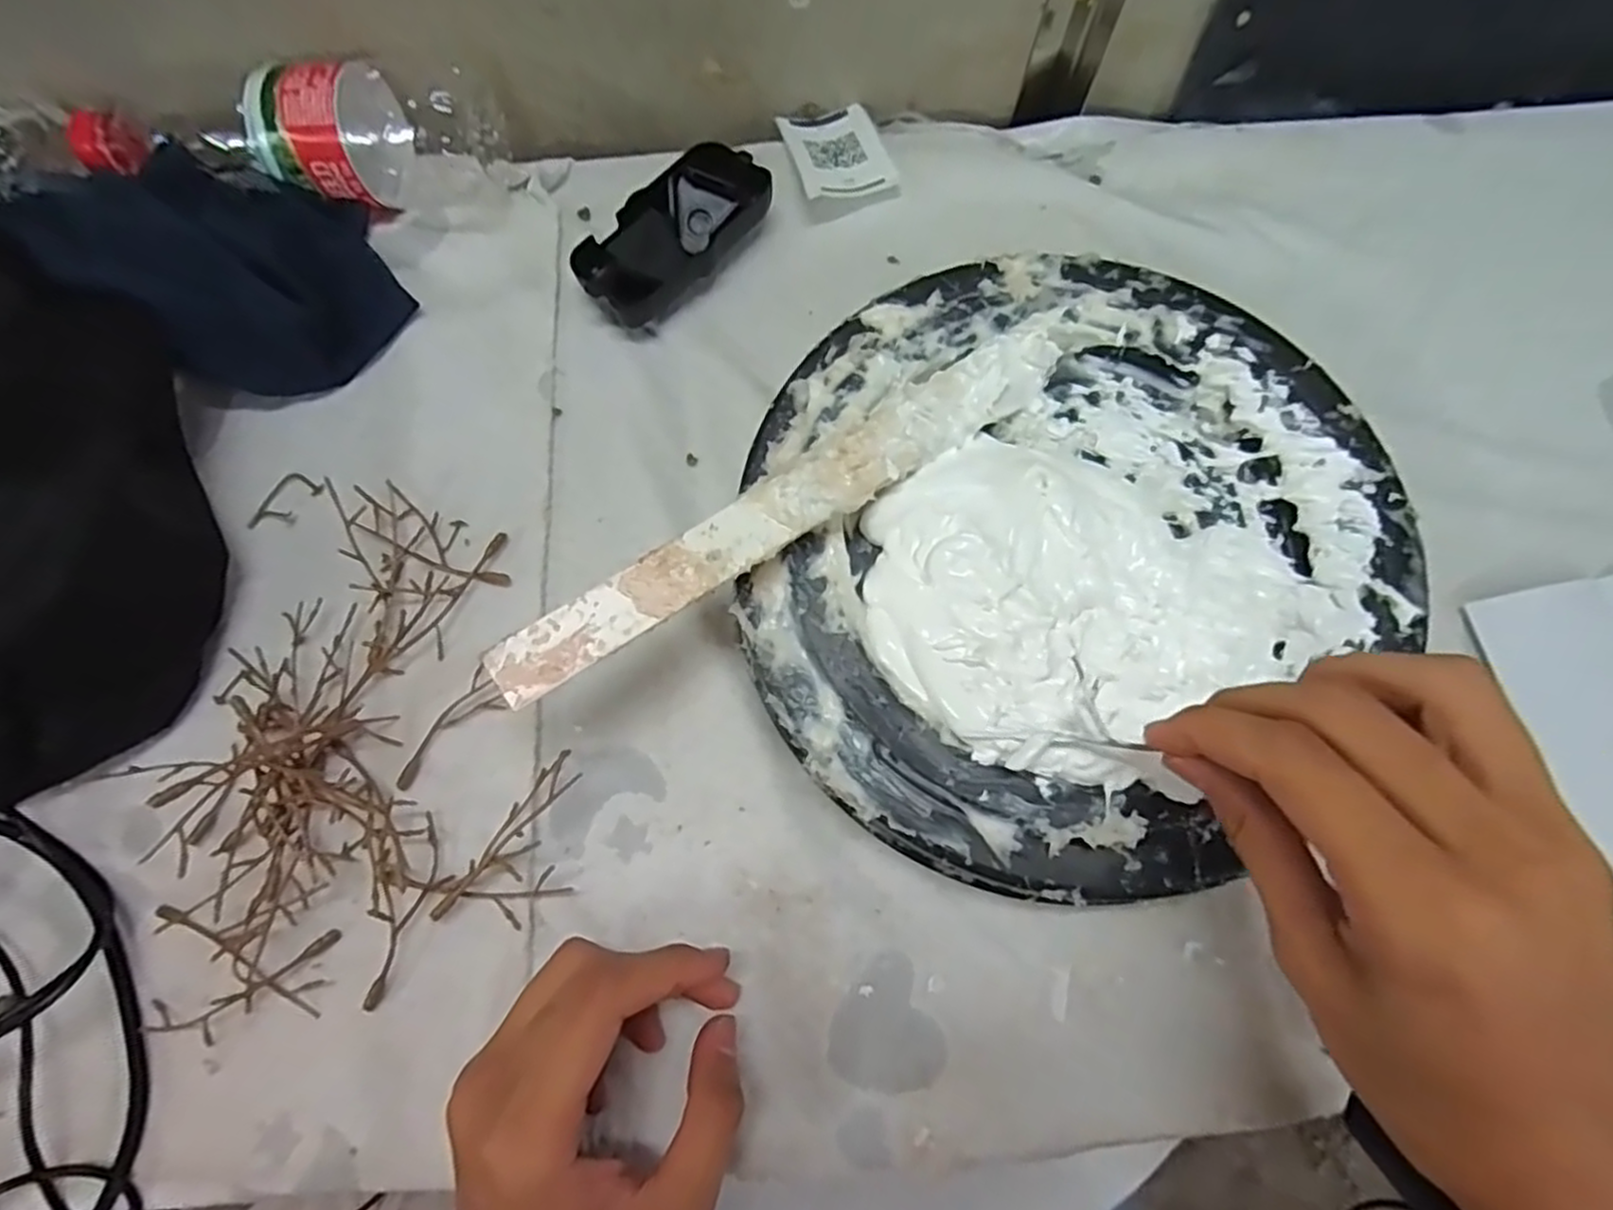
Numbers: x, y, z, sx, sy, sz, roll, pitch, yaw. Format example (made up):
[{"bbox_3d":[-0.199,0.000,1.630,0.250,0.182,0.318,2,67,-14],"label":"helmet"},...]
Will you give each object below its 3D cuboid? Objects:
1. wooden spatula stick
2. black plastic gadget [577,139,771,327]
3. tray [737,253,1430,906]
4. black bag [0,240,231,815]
[{"bbox_3d":[0.000,-0.044,0.288,0.261,0.008,0.029,-33,90,-18],"label":"wooden spatula stick"},{"bbox_3d":[-0.068,-0.192,0.382,0.052,0.026,0.106,41,78,11],"label":"black plastic gadget"},{"bbox_3d":[0.099,-0.028,0.316,0.243,0.051,0.267,0,73,0],"label":"tray"},{"bbox_3d":[-0.348,-0.036,0.324,0.142,0.070,0.284,-4,73,-1],"label":"black bag"}]

